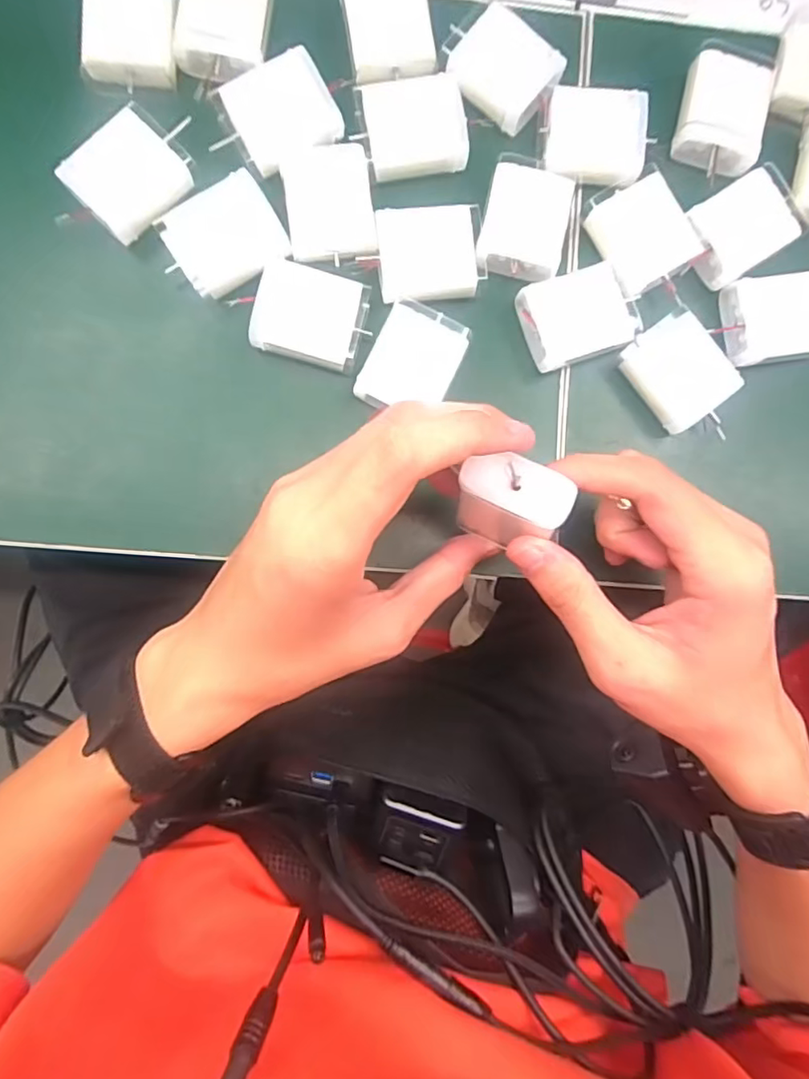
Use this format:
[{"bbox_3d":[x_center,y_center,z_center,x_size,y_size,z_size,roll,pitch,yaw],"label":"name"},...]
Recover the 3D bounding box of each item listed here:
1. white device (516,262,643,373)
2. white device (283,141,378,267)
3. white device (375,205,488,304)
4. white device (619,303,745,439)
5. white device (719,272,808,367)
[{"bbox_3d":[0.085,-0.111,0.287,0.052,0.013,0.042,-20,88,-4],"label":"white device"},{"bbox_3d":[-0.036,-0.163,0.278,0.042,0.008,0.052,-8,88,-4],"label":"white device"},{"bbox_3d":[0.013,-0.139,0.277,0.050,0.010,0.042,-6,88,-4],"label":"white device"},{"bbox_3d":[0.141,-0.082,0.291,0.041,0.017,0.058,-39,90,-4],"label":"white device"},{"bbox_3d":[0.194,-0.112,0.293,0.053,0.017,0.042,-6,88,-4],"label":"white device"}]

